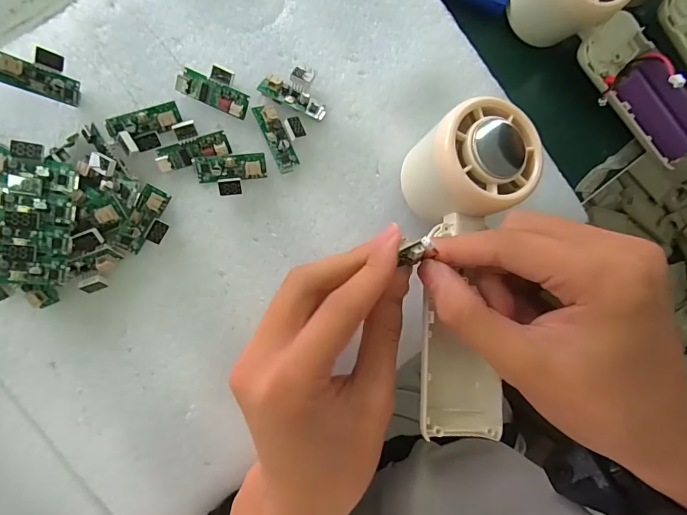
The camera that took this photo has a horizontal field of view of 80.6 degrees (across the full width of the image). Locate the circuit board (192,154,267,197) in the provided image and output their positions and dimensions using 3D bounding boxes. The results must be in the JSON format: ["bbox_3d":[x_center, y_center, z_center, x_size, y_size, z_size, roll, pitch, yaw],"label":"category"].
[{"bbox_3d":[-0.062,-0.046,0.224,0.037,0.009,0.022,-9,92,-7],"label":"circuit board"}]

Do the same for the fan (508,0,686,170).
[{"bbox_3d":[0.175,-0.131,0.246,0.156,0.048,0.052,41,86,-6],"label":"fan"}]

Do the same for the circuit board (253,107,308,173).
[{"bbox_3d":[-0.033,-0.069,0.229,0.022,0.009,0.038,-24,94,-6],"label":"circuit board"}]

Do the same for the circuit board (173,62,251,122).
[{"bbox_3d":[-0.071,-0.095,0.226,0.039,0.010,0.022,22,88,-7],"label":"circuit board"}]

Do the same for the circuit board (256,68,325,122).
[{"bbox_3d":[-0.026,-0.098,0.231,0.038,0.010,0.026,21,88,-7],"label":"circuit board"}]

